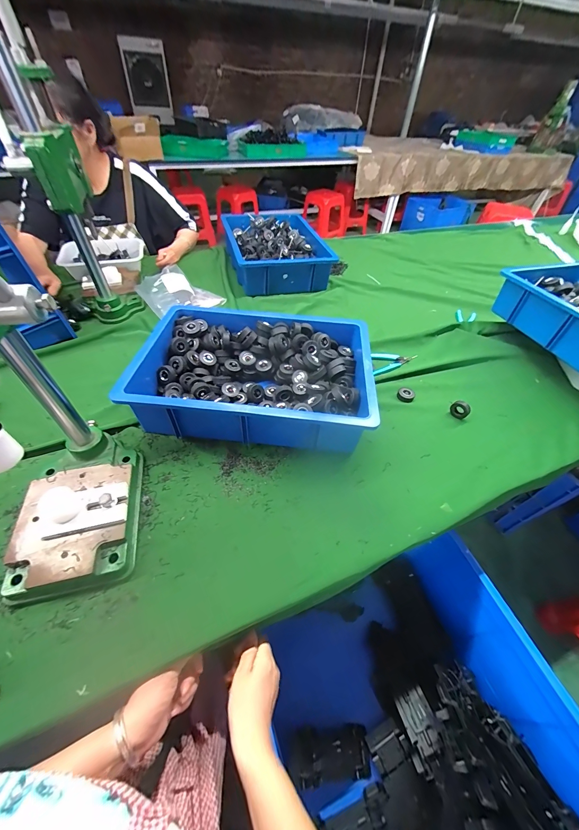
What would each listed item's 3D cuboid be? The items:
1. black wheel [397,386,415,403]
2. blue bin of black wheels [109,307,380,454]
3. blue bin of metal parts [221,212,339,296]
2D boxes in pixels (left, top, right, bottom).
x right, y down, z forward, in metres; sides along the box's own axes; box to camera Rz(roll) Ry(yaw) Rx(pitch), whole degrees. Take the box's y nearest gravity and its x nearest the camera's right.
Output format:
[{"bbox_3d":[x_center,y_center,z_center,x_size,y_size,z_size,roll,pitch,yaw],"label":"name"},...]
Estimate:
[{"bbox_3d":[0.262,-0.045,0.679,0.035,0.017,0.033,2,49,-2],"label":"black wheel"},{"bbox_3d":[-0.062,-0.080,0.625,0.431,0.130,0.297,5,49,1],"label":"blue bin of black wheels"},{"bbox_3d":[-0.038,-0.556,1.037,0.309,0.148,0.373,-9,50,-11],"label":"blue bin of metal parts"}]

